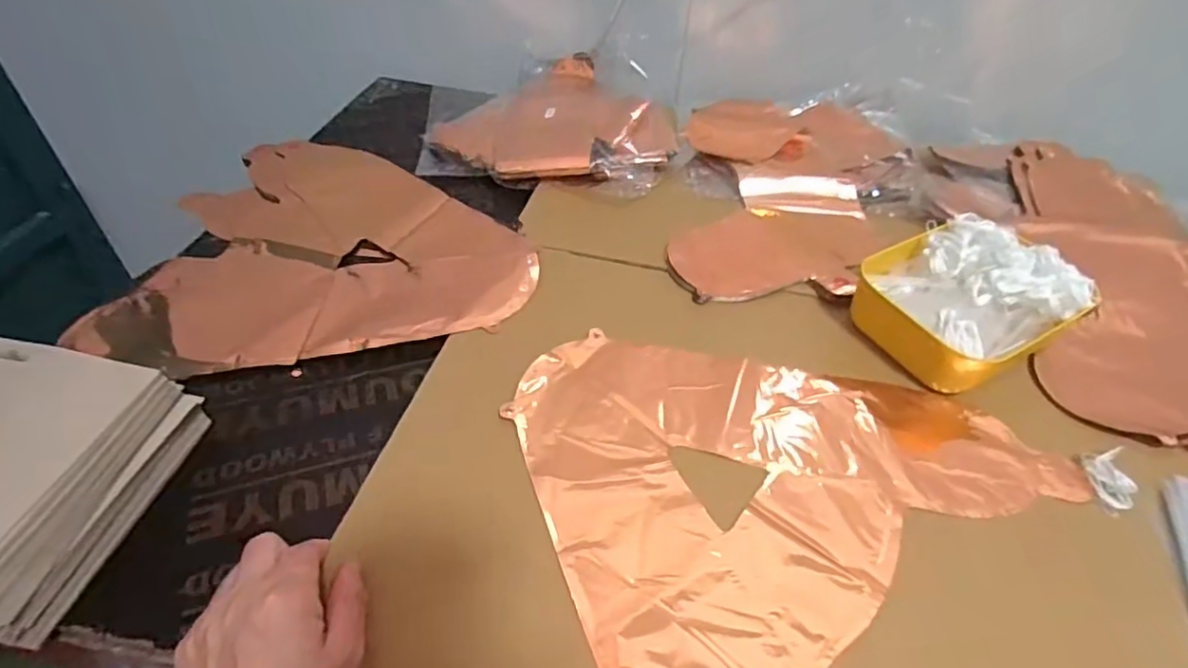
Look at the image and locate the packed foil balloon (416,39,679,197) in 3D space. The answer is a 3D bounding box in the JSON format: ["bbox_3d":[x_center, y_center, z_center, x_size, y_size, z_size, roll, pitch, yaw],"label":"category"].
[{"bbox_3d":[-0.049,-0.294,0.793,0.318,0.043,0.303,5,46,2],"label":"packed foil balloon"}]

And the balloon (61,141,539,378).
[{"bbox_3d":[-0.255,-0.102,0.626,0.370,0.021,0.353,-3,46,-5],"label":"balloon"}]

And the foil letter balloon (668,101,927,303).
[{"bbox_3d":[0.233,-0.173,0.704,0.258,0.044,0.389,9,46,6],"label":"foil letter balloon"}]

